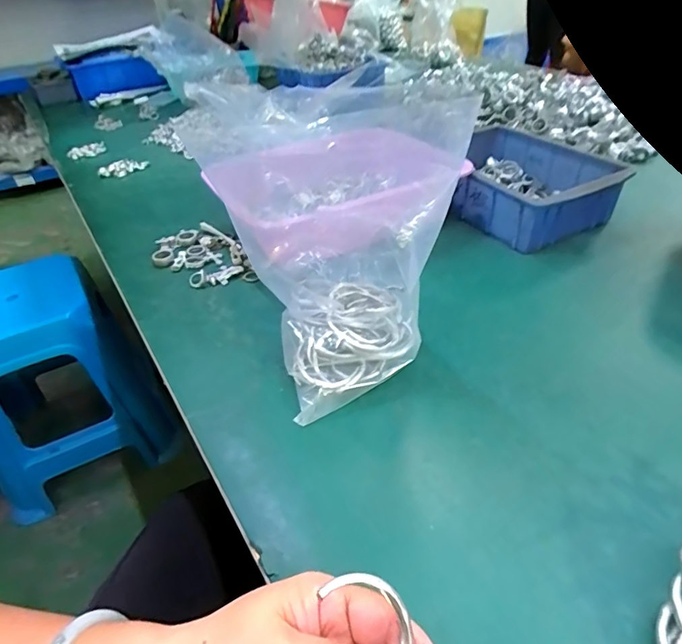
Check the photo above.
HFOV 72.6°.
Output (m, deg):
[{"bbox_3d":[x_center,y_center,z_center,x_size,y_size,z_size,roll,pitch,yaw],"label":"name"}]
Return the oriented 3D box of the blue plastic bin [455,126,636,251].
[{"bbox_3d":[0.239,-0.196,0.641,0.180,0.064,0.243,-23,44,-22],"label":"blue plastic bin"}]

